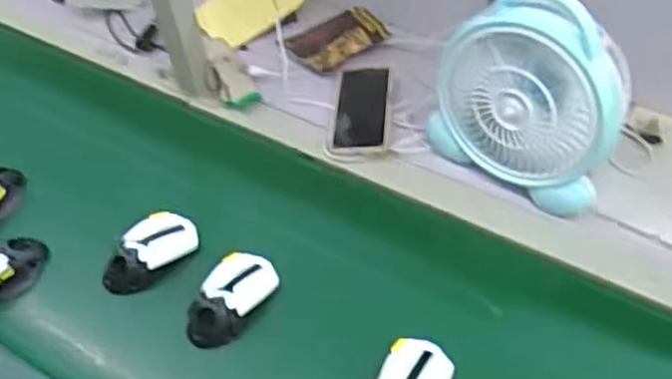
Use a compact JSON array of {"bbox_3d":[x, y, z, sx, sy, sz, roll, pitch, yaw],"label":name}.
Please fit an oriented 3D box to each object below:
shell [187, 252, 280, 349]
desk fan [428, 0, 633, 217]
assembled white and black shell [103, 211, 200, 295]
[{"bbox_3d":[-0.118,0.122,0.800,0.067,0.040,0.125,29,59,25],"label":"shell"},{"bbox_3d":[0.226,-0.111,0.824,0.216,0.237,0.103,29,59,26],"label":"desk fan"},{"bbox_3d":[-0.226,0.072,0.848,0.117,0.032,0.070,-34,56,-21],"label":"assembled white and black shell"}]

